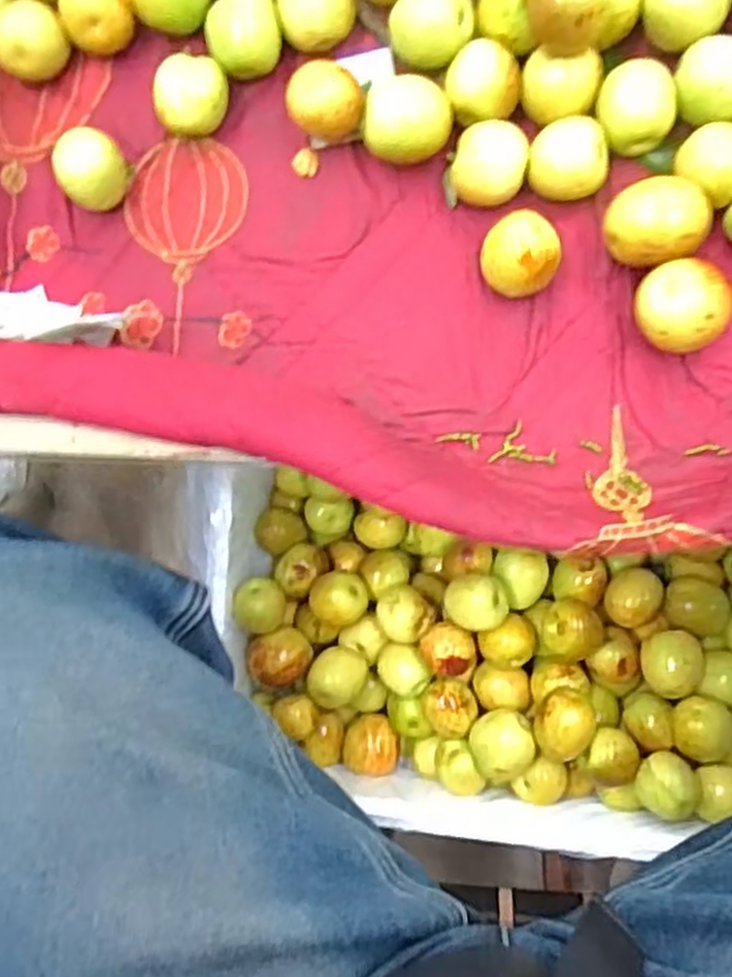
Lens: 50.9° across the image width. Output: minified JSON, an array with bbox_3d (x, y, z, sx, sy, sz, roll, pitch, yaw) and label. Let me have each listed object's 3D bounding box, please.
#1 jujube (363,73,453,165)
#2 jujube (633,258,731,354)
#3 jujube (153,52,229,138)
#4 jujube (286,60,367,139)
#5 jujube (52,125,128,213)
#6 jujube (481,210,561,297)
[{"bbox_3d":[0.021,-0.172,0.363,0.039,0.030,0.038,2,88,8],"label":"jujube"},{"bbox_3d":[0.139,-0.078,0.342,0.040,0.034,0.037,17,90,8],"label":"jujube"},{"bbox_3d":[-0.083,-0.188,0.373,0.030,0.030,0.033,0,88,8],"label":"jujube"},{"bbox_3d":[-0.017,-0.180,0.364,0.033,0.033,0.030,-14,86,7],"label":"jujube"},{"bbox_3d":[-0.132,-0.154,0.376,0.027,0.033,0.033,43,94,7],"label":"jujube"},{"bbox_3d":[0.071,-0.107,0.357,0.034,0.031,0.035,0,88,8],"label":"jujube"}]

